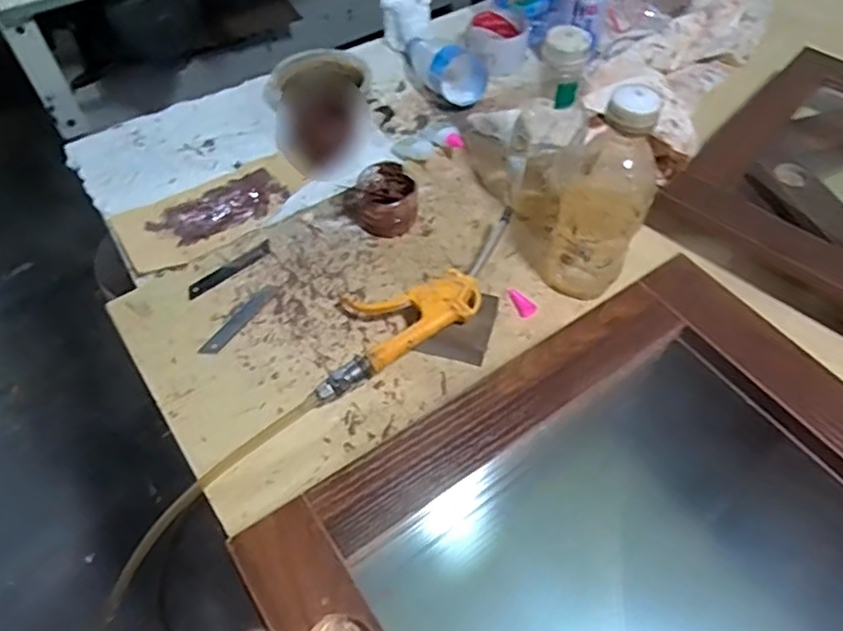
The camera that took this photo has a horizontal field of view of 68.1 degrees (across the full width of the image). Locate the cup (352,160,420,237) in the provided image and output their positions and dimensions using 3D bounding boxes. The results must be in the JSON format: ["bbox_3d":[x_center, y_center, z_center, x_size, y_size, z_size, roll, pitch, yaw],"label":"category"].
[{"bbox_3d":[-0.039,-0.122,0.669,0.068,0.054,0.069,0,55,-1],"label":"cup"}]

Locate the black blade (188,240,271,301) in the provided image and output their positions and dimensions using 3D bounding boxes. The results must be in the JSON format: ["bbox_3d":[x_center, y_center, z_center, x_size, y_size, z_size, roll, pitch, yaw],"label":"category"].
[{"bbox_3d":[-0.197,-0.048,0.644,0.097,0.004,0.017,-35,62,-23],"label":"black blade"}]

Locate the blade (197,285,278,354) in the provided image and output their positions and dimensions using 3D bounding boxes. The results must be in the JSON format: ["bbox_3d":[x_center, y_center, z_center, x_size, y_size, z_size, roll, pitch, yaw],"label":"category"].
[{"bbox_3d":[-0.176,0.003,0.609,0.018,0.004,0.097,29,59,18],"label":"blade"}]

